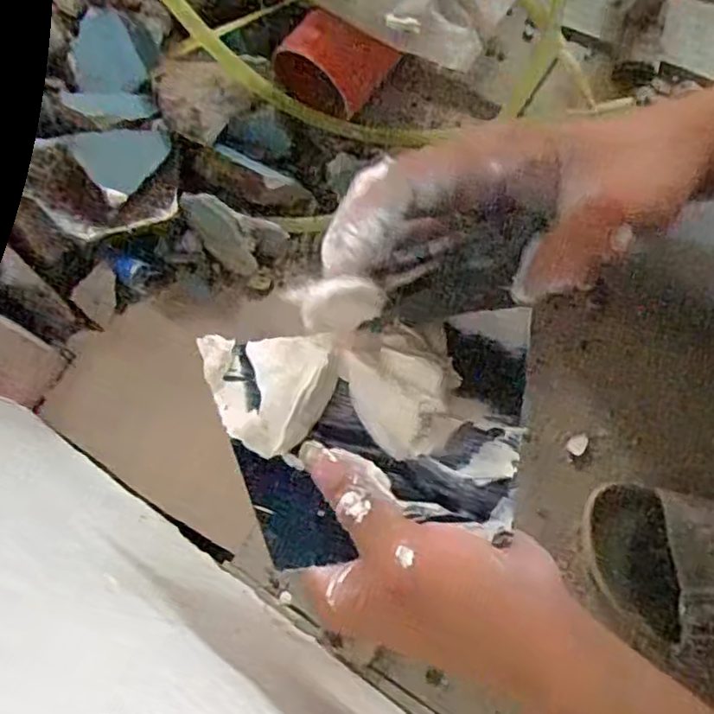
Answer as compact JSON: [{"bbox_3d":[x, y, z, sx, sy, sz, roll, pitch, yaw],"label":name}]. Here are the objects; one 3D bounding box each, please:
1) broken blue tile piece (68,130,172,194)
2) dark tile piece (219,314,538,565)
[{"bbox_3d":[-0.178,-0.154,0.520,0.068,0.009,0.048,-22,88,-18],"label":"broken blue tile piece"},{"bbox_3d":[0.010,0.030,0.275,0.130,0.020,0.093,-6,73,1],"label":"dark tile piece"}]

